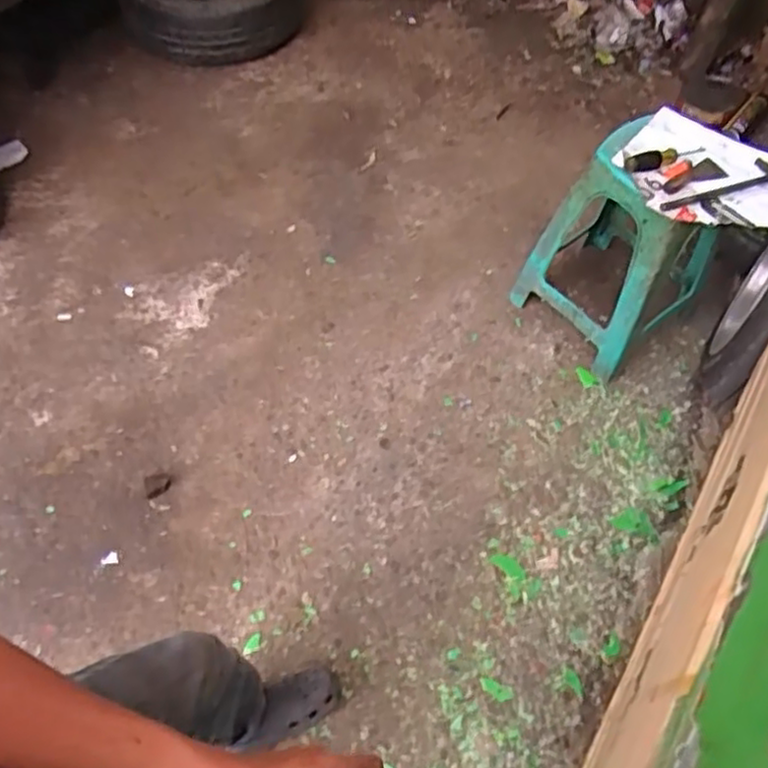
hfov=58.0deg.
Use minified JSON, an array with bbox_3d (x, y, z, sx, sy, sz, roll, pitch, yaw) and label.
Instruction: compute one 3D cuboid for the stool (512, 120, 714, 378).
[{"bbox_3d":[0.546,-0.318,1.545,0.328,0.475,0.313,-32,63,-22],"label":"stool"}]

